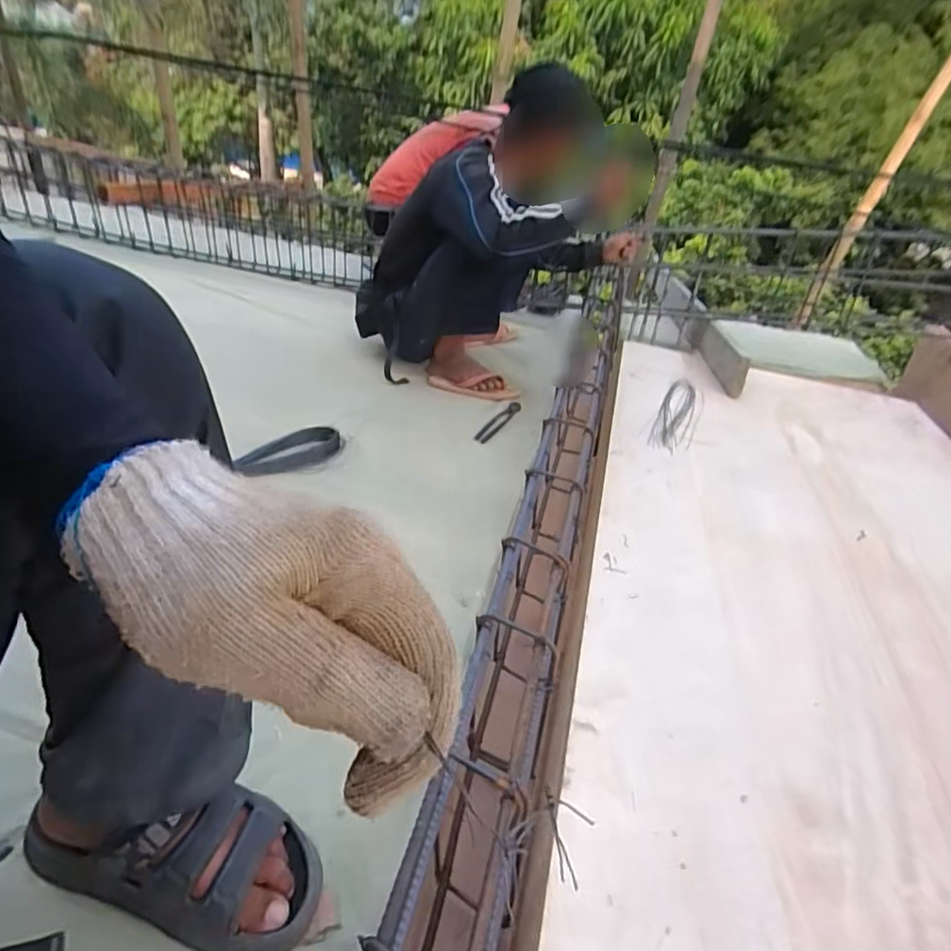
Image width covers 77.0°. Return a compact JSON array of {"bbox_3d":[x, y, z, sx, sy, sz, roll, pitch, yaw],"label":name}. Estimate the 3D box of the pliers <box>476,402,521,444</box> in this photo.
[{"bbox_3d":[0.056,-0.132,1.440,0.037,0.023,0.214,17,31,18],"label":"pliers"}]

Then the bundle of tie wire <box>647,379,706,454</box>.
[{"bbox_3d":[0.554,-0.178,1.616,0.106,0.020,0.550,17,30,17],"label":"bundle of tie wire"}]

